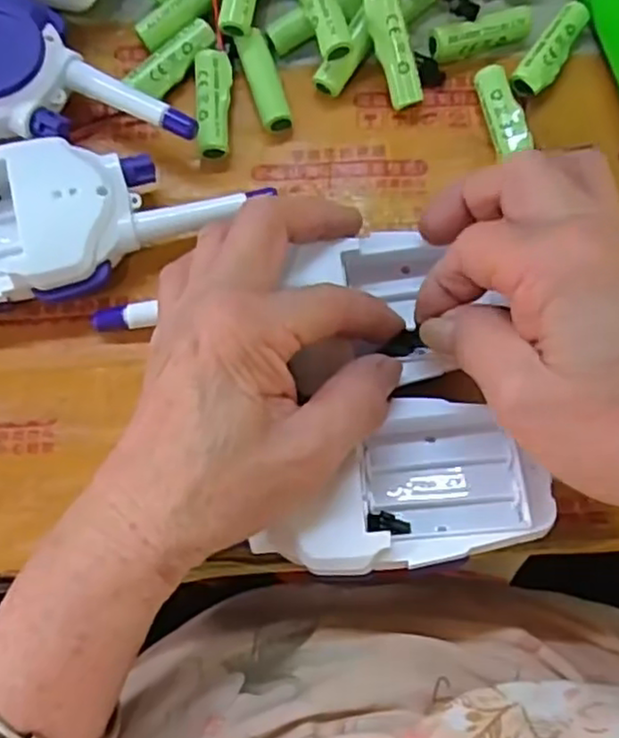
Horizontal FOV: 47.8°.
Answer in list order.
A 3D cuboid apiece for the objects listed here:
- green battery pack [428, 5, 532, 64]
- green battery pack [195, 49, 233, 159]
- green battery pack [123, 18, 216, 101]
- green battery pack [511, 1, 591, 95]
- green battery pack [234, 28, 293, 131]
[{"bbox_3d":[0.080,-0.157,0.327,0.051,0.013,0.013,-20,79,-5],"label":"green battery pack"},{"bbox_3d":[-0.043,-0.121,0.320,0.016,0.012,0.052,-3,77,-2],"label":"green battery pack"},{"bbox_3d":[-0.063,-0.142,0.323,0.016,0.014,0.046,38,78,6],"label":"green battery pack"},{"bbox_3d":[0.113,-0.149,0.328,0.016,0.013,0.051,36,79,7],"label":"green battery pack"},{"bbox_3d":[-0.019,-0.132,0.324,0.016,0.014,0.047,-18,78,-5],"label":"green battery pack"}]

